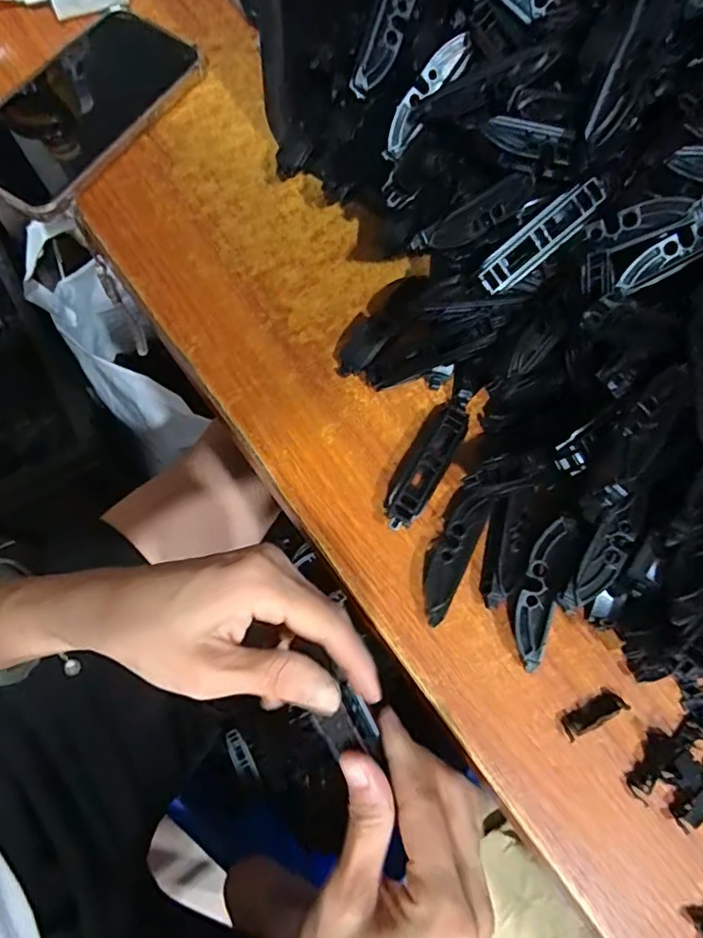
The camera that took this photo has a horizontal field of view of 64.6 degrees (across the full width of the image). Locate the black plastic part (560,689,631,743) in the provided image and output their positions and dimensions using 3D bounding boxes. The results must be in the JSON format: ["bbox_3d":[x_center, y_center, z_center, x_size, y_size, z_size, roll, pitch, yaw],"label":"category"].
[{"bbox_3d":[0.124,0.125,0.284,0.034,0.006,0.012,-23,75,-12],"label":"black plastic part"}]

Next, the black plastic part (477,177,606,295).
[{"bbox_3d":[0.097,-0.119,0.287,0.073,0.012,0.018,-40,77,8],"label":"black plastic part"}]

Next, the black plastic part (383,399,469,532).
[{"bbox_3d":[0.042,-0.003,0.311,0.022,0.018,0.080,28,72,4],"label":"black plastic part"}]

